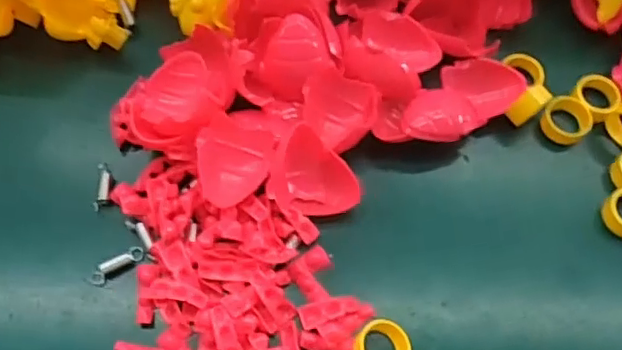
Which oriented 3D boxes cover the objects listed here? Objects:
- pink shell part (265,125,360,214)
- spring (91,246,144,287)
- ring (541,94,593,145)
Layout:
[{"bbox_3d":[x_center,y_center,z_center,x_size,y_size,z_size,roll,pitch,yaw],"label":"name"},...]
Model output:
[{"bbox_3d":[0.004,-0.001,0.309,0.043,0.035,0.041,0,63,-1],"label":"pink shell part"},{"bbox_3d":[-0.097,0.045,0.297,0.028,0.009,0.007,-32,68,-15],"label":"spring"},{"bbox_3d":[0.145,-0.031,0.338,0.026,0.012,0.024,0,63,-1],"label":"ring"}]

